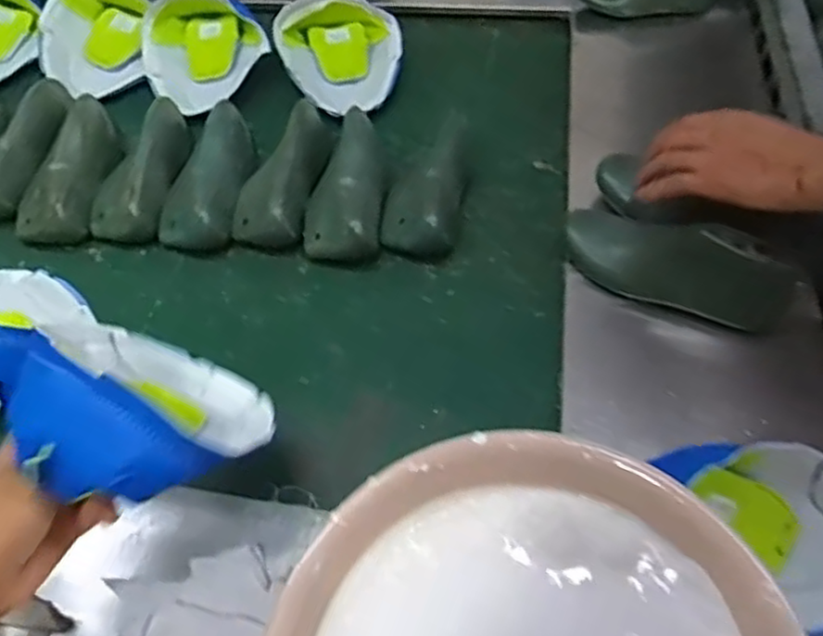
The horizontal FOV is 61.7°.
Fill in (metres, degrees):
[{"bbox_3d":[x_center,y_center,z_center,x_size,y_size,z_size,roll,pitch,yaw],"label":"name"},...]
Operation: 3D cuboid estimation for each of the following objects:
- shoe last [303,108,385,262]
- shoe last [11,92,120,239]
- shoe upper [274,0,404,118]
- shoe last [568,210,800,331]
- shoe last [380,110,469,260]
[{"bbox_3d":[-0.072,-0.159,0.803,0.090,0.051,0.198,5,68,8],"label":"shoe last"},{"bbox_3d":[-0.420,-0.185,0.846,0.089,0.056,0.194,1,55,2],"label":"shoe last"},{"bbox_3d":[-0.097,-0.361,0.922,0.165,0.065,0.193,-7,55,-3],"label":"shoe upper"},{"bbox_3d":[0.257,-0.058,0.671,0.214,0.093,0.088,22,58,33],"label":"shoe last"},{"bbox_3d":[0.020,-0.162,0.796,0.086,0.063,0.193,8,56,7],"label":"shoe last"}]

